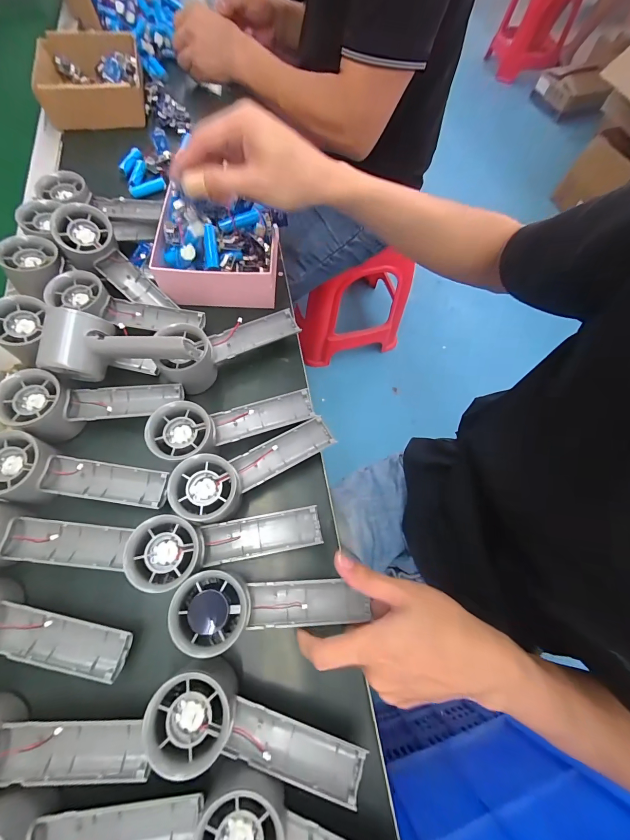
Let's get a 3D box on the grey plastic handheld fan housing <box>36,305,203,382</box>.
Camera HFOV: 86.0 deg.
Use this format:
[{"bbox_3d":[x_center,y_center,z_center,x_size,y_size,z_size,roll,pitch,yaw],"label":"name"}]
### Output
[{"bbox_3d":[-0.180,-0.066,0.328,0.142,0.068,0.056,1,68,-2],"label":"grey plastic handheld fan housing"}]

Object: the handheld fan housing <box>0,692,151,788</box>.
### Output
[{"bbox_3d":[-0.199,0.236,0.242,0.150,0.050,0.051,9,67,-13],"label":"handheld fan housing"}]

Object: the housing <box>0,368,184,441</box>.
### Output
[{"bbox_3d":[-0.222,-0.014,0.351,0.157,0.049,0.057,-4,67,-18],"label":"housing"}]

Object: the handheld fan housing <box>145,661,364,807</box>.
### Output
[{"bbox_3d":[-0.040,0.223,0.240,0.155,0.030,0.061,11,67,0],"label":"handheld fan housing"}]

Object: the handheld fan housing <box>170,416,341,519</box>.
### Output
[{"bbox_3d":[-0.055,0.045,0.325,0.157,0.031,0.058,-24,70,-26],"label":"handheld fan housing"}]

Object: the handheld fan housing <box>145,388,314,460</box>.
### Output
[{"bbox_3d":[-0.080,0.004,0.339,0.157,0.030,0.053,-12,68,-22],"label":"handheld fan housing"}]

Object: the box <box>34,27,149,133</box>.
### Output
[{"bbox_3d":[-0.362,-0.560,0.553,0.146,0.054,0.158,-11,69,-9],"label":"box"}]

